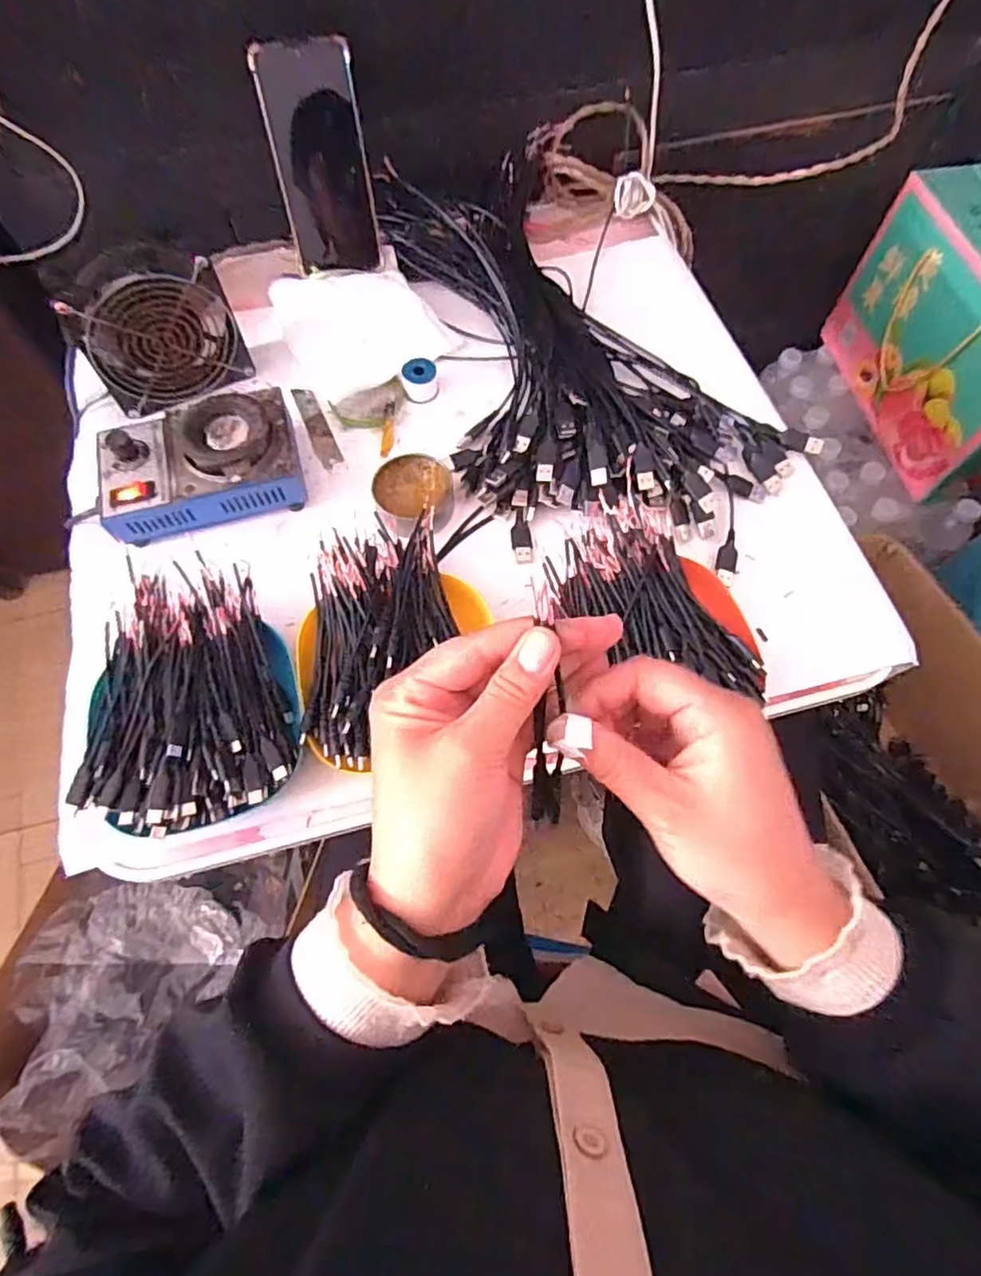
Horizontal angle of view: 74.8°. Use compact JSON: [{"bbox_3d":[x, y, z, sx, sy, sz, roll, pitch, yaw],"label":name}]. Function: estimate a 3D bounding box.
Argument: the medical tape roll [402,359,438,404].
[{"bbox_3d":[-0.062,-0.230,0.568,0.030,0.019,0.031,0,67,0],"label":"medical tape roll"}]

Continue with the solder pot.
[{"bbox_3d":[-0.228,-0.137,0.510,0.154,0.062,0.097,-20,69,-8],"label":"solder pot"}]

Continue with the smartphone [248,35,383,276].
[{"bbox_3d":[-0.147,-0.412,0.561,0.078,0.161,0.014,-8,42,-4],"label":"smartphone"}]

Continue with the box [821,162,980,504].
[{"bbox_3d":[0.619,-0.384,0.821,0.158,0.233,0.331,-12,68,-5],"label":"box"}]

